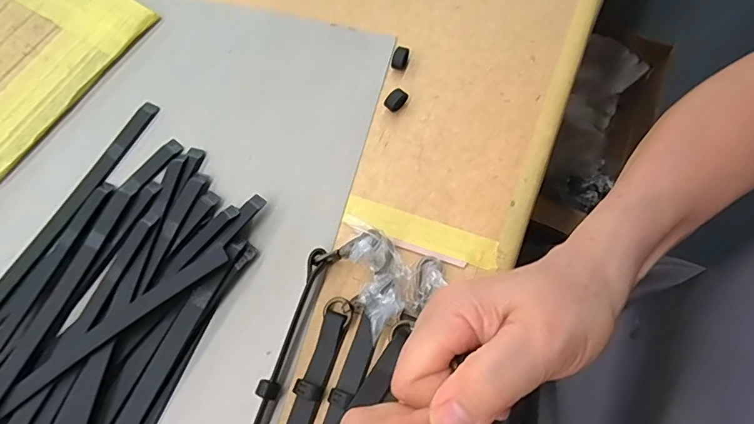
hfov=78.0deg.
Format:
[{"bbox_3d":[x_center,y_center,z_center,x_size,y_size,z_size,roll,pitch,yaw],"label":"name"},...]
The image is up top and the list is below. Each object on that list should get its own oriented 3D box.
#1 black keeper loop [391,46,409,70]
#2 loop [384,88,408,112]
[{"bbox_3d":[0.021,-0.136,0.408,0.012,0.009,0.023,15,71,8],"label":"black keeper loop"},{"bbox_3d":[0.016,-0.094,0.393,0.013,0.012,0.020,42,77,15],"label":"loop"}]

